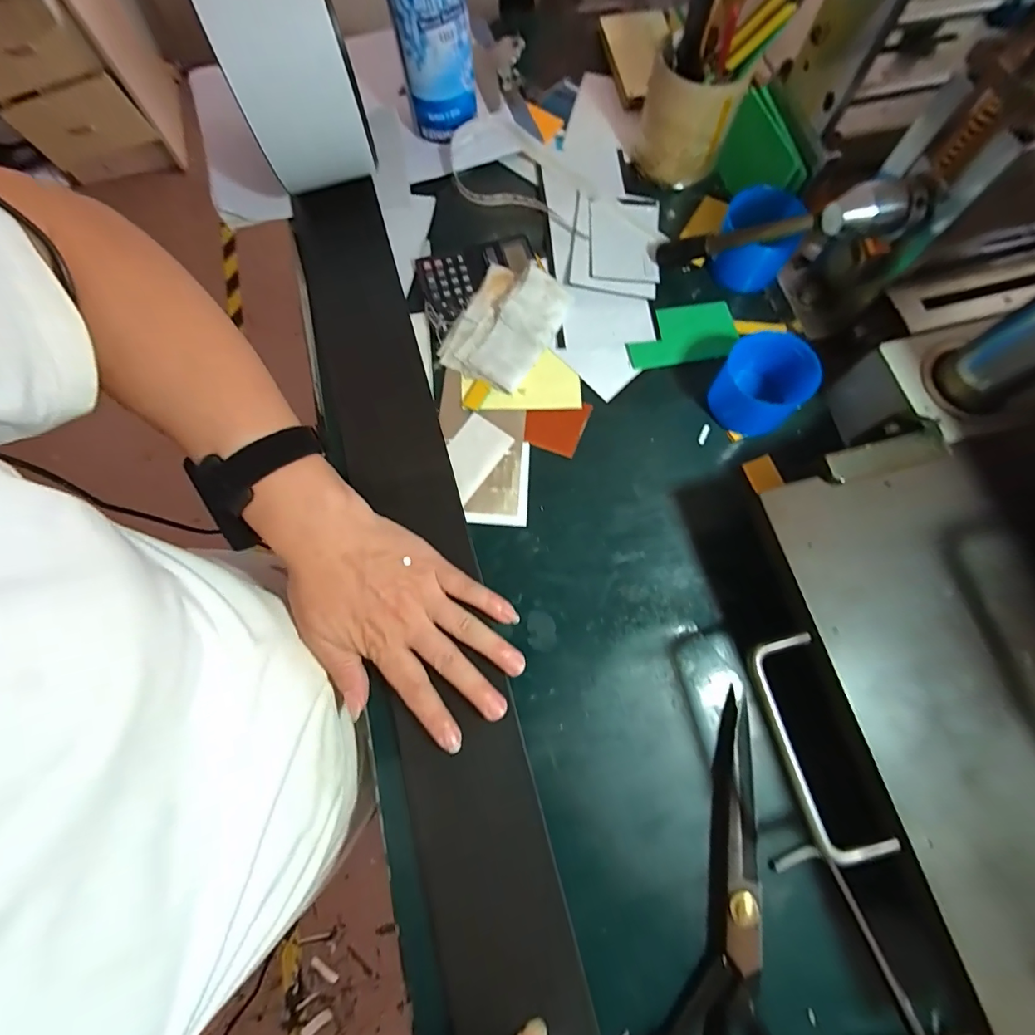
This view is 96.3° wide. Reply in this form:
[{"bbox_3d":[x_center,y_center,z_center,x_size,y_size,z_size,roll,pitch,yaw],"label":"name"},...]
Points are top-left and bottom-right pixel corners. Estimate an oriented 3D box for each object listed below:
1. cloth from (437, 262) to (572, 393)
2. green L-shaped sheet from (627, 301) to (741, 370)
[{"bbox_3d":[-0.010,-0.166,0.394,0.079,0.023,0.105,29,76,8],"label":"cloth"},{"bbox_3d":[0.143,-0.161,0.405,0.095,0.005,0.057,-8,74,-2],"label":"green L-shaped sheet"}]

